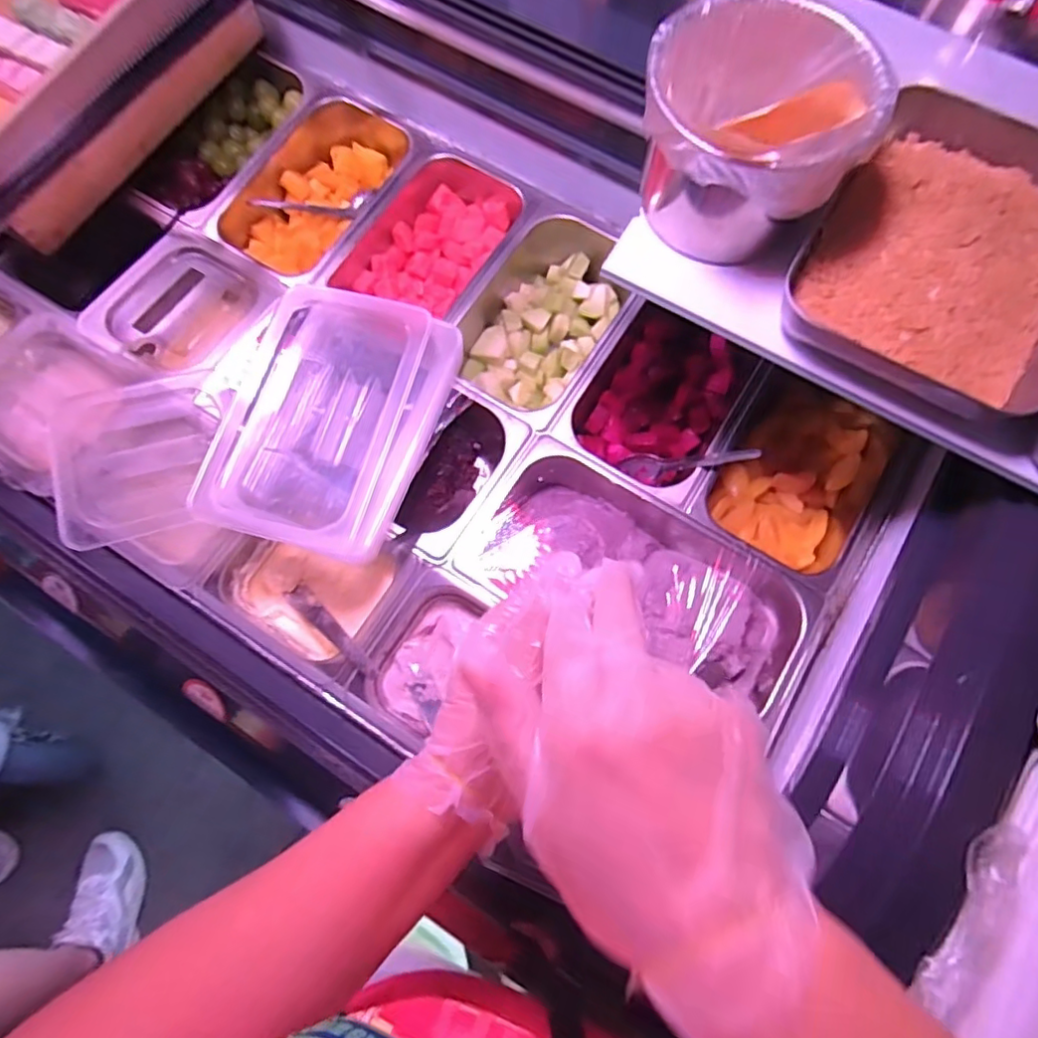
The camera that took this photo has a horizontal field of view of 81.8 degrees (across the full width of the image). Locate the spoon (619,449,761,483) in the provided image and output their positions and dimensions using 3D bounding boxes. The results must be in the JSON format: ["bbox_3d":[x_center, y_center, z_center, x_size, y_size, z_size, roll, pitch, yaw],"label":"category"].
[{"bbox_3d":[0.177,-0.059,0.630,0.150,0.024,0.032,-1,68,45],"label":"spoon"}]

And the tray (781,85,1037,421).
[{"bbox_3d":[0.338,-0.214,0.462,0.191,0.041,0.254,30,76,8],"label":"tray"}]

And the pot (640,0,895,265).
[{"bbox_3d":[0.169,-0.285,0.456,0.154,0.113,0.148,0,74,0],"label":"pot"}]

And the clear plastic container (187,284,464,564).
[{"bbox_3d":[-0.185,-0.097,0.607,0.187,0.067,0.267,18,74,5],"label":"clear plastic container"}]

